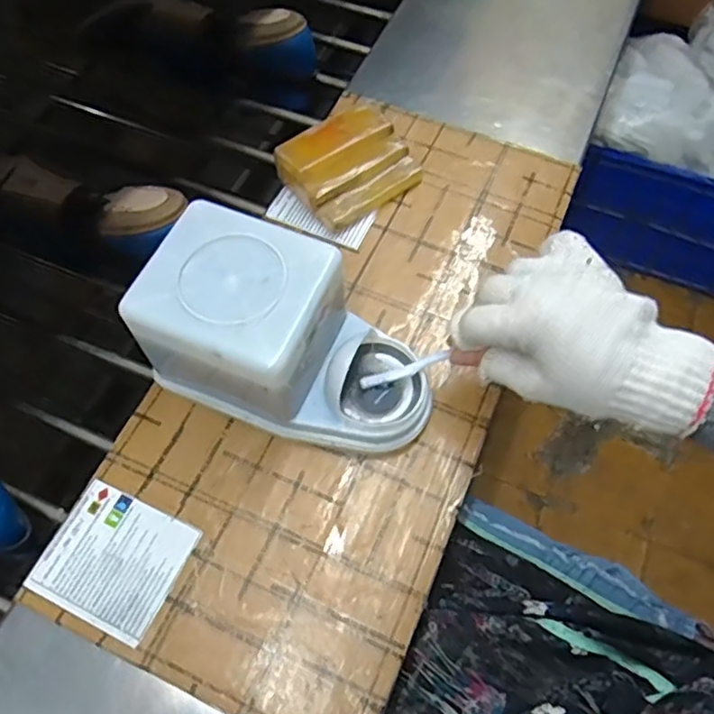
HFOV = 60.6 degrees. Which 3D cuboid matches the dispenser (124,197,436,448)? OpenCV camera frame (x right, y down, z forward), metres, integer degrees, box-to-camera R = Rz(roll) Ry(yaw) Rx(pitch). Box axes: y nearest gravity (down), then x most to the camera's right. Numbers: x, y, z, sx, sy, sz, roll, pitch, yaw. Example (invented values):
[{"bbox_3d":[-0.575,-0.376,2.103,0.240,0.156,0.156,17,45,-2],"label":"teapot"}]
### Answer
[{"bbox_3d":[-0.041,-0.008,0.401,0.184,0.103,0.099,20,64,10],"label":"dispenser"}]

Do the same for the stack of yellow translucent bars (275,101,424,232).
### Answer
[{"bbox_3d":[-0.006,-0.162,0.513,0.102,0.043,0.084,-39,69,-18],"label":"stack of yellow translucent bars"}]

